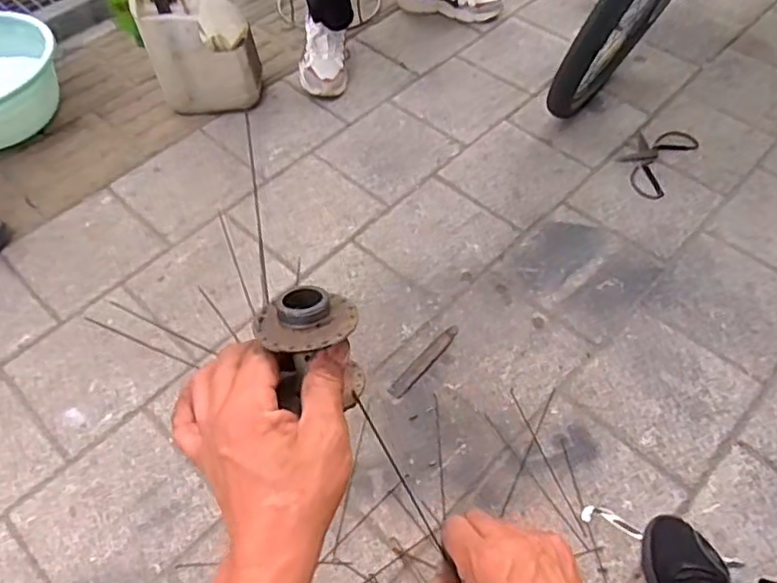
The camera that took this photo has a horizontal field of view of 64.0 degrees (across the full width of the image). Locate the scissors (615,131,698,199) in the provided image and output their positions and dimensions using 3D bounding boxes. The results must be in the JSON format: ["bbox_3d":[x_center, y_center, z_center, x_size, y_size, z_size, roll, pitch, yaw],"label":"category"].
[{"bbox_3d":[0.597,-0.303,1.400,0.127,0.017,0.229,33,62,21],"label":"scissors"}]

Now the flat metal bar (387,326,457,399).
[{"bbox_3d":[0.064,0.122,1.107,0.029,0.013,0.173,34,62,22],"label":"flat metal bar"}]

